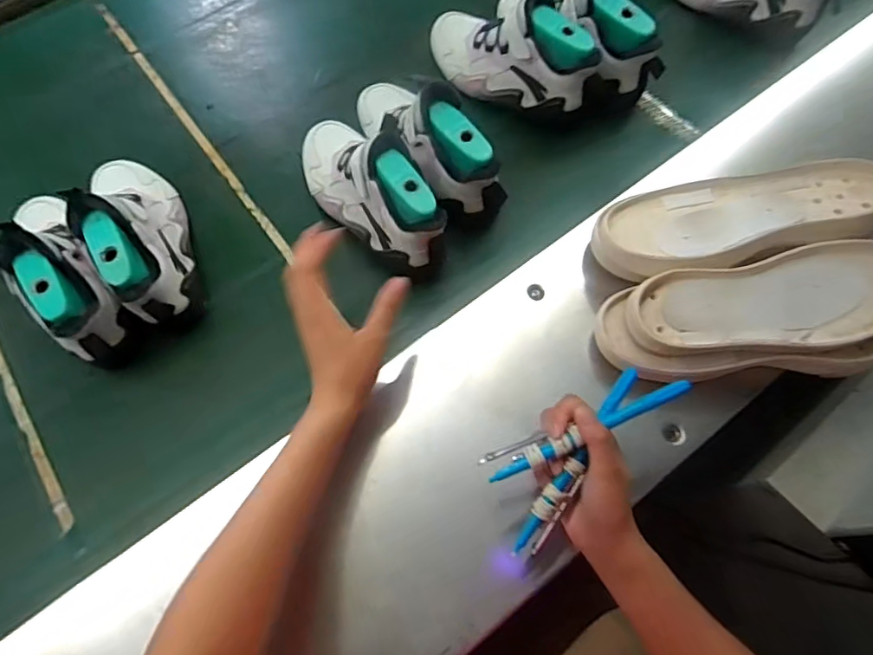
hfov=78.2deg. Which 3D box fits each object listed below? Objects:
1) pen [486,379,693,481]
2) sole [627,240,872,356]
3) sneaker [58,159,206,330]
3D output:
[{"bbox_3d":[0.116,0.078,0.407,0.162,0.016,0.015,-25,71,-3],"label":"pen"},{"bbox_3d":[0.284,-0.025,0.464,0.225,0.056,0.085,-3,63,2],"label":"sole"},{"bbox_3d":[-0.312,-0.107,0.558,0.076,0.126,0.222,-27,65,-6],"label":"sneaker"}]

